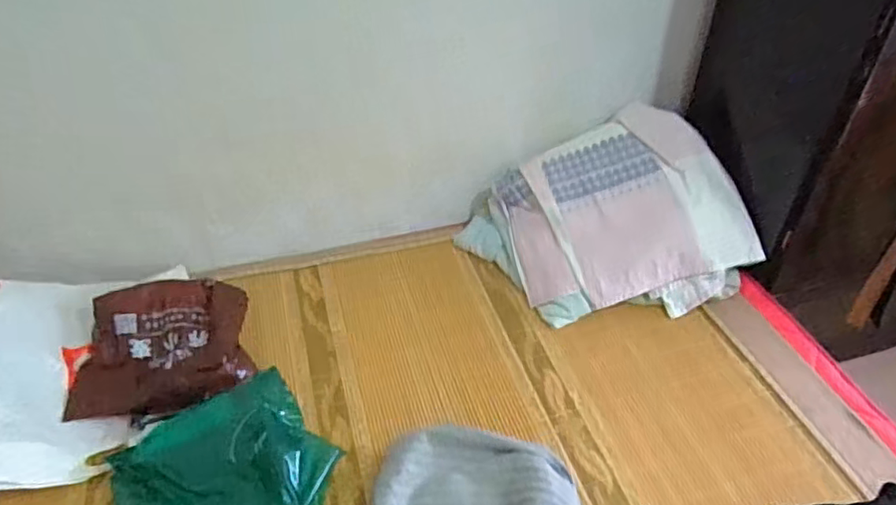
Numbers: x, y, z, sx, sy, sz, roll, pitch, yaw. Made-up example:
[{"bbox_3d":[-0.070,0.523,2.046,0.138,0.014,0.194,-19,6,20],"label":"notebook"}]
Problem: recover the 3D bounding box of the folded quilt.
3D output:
[{"bbox_3d":[0.386,-0.084,1.481,0.594,0.318,0.431,-9,41,-10],"label":"folded quilt"}]

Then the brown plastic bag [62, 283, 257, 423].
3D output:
[{"bbox_3d":[-0.595,0.194,1.289,0.347,0.102,0.296,-6,41,-6],"label":"brown plastic bag"}]

